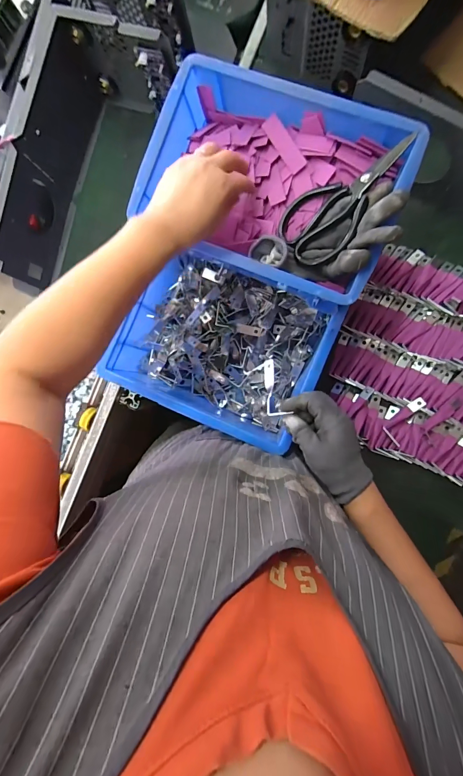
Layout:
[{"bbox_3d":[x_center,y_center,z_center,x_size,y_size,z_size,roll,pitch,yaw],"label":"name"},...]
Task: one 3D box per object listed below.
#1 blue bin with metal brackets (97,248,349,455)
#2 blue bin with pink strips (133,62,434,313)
[{"bbox_3d":[-0.010,-0.072,0.528,0.291,0.120,0.243,25,92,6],"label":"blue bin with metal brackets"},{"bbox_3d":[0.044,-0.242,0.386,0.293,0.071,0.216,20,92,6],"label":"blue bin with pink strips"}]

